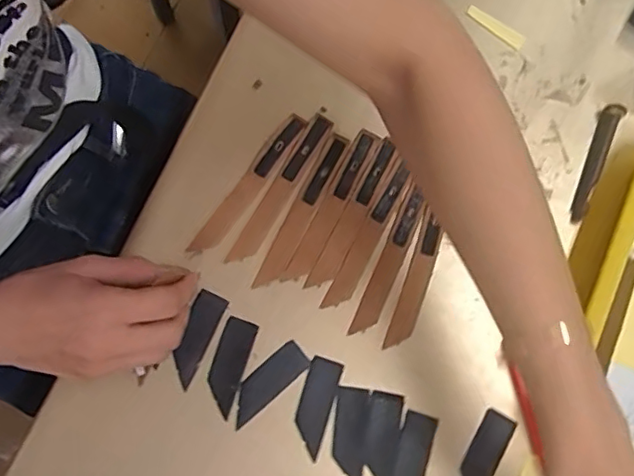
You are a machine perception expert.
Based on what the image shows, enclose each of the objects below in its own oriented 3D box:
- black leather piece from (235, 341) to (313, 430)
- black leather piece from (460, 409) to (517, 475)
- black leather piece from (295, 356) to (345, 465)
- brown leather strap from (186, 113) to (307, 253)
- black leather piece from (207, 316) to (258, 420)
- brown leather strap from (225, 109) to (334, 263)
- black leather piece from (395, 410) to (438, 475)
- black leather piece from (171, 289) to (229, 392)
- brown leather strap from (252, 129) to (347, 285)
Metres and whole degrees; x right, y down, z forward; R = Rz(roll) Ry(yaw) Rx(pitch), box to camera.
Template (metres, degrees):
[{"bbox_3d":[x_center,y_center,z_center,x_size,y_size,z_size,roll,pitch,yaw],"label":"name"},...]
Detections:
[{"bbox_3d":[-0.035,0.101,0.405,0.064,0.004,0.022,-41,83,-9],"label":"black leather piece"},{"bbox_3d":[0.114,0.151,0.400,0.022,0.004,0.063,29,79,3],"label":"black leather piece"},{"bbox_3d":[-0.001,0.117,0.404,0.023,0.004,0.064,16,79,1],"label":"black leather piece"},{"bbox_3d":[-0.050,-0.041,0.431,0.018,0.006,0.126,33,80,4],"label":"brown leather strap"},{"bbox_3d":[-0.062,0.089,0.406,0.022,0.004,0.065,17,79,1],"label":"black leather piece"},{"bbox_3d":[-0.027,-0.036,0.433,0.016,0.004,0.127,30,79,4],"label":"brown leather strap"},{"bbox_3d":[0.064,0.153,0.399,0.022,0.004,0.063,17,79,1],"label":"black leather piece"},{"bbox_3d":[-0.086,0.070,0.412,0.021,0.004,0.065,24,77,-1],"label":"black leather piece"},{"bbox_3d":[-0.011,-0.020,0.429,0.016,0.004,0.125,27,79,3],"label":"brown leather strap"}]

